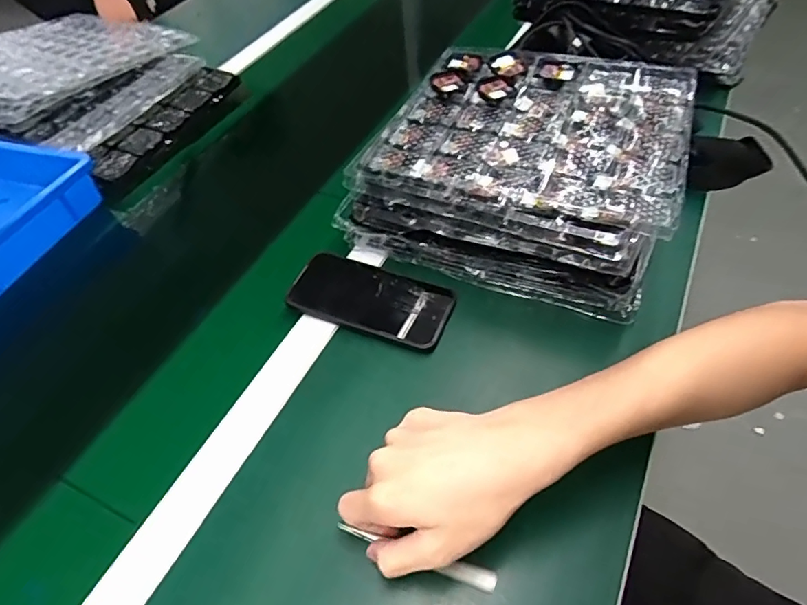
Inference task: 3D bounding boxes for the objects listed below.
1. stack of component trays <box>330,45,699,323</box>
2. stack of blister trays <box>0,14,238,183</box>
[{"bbox_3d":[0.127,-0.145,0.573,0.304,0.131,0.265,19,55,18],"label":"stack of component trays"},{"bbox_3d":[-0.489,-0.345,0.786,0.367,0.081,0.294,17,54,19],"label":"stack of blister trays"}]

